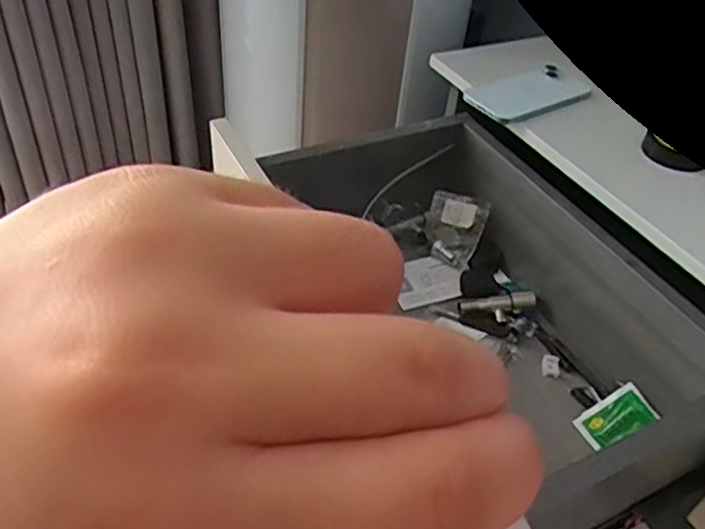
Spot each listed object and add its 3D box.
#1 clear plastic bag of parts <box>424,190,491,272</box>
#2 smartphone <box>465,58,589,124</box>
[{"bbox_3d":[0.122,-0.044,0.782,0.071,0.084,0.016,23,7,21],"label":"clear plastic bag of parts"},{"bbox_3d":[0.197,-0.190,0.707,0.157,0.009,0.074,-24,54,-26],"label":"smartphone"}]

